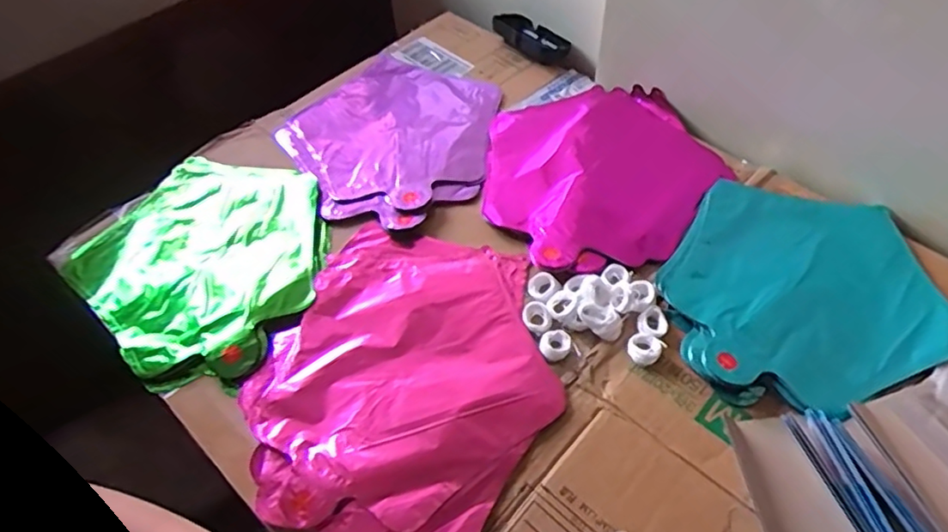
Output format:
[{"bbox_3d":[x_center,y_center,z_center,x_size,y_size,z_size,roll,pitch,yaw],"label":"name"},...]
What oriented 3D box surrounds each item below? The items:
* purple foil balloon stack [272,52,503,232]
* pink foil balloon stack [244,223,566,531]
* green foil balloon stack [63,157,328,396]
[{"bbox_3d":[-0.089,-0.148,0.673,0.231,0.014,0.248,22,57,17],"label":"purple foil balloon stack"},{"bbox_3d":[-0.057,0.090,0.497,0.231,0.012,0.273,20,57,16],"label":"pink foil balloon stack"},{"bbox_3d":[-0.254,-0.009,0.584,0.244,0.028,0.226,30,60,21],"label":"green foil balloon stack"}]

